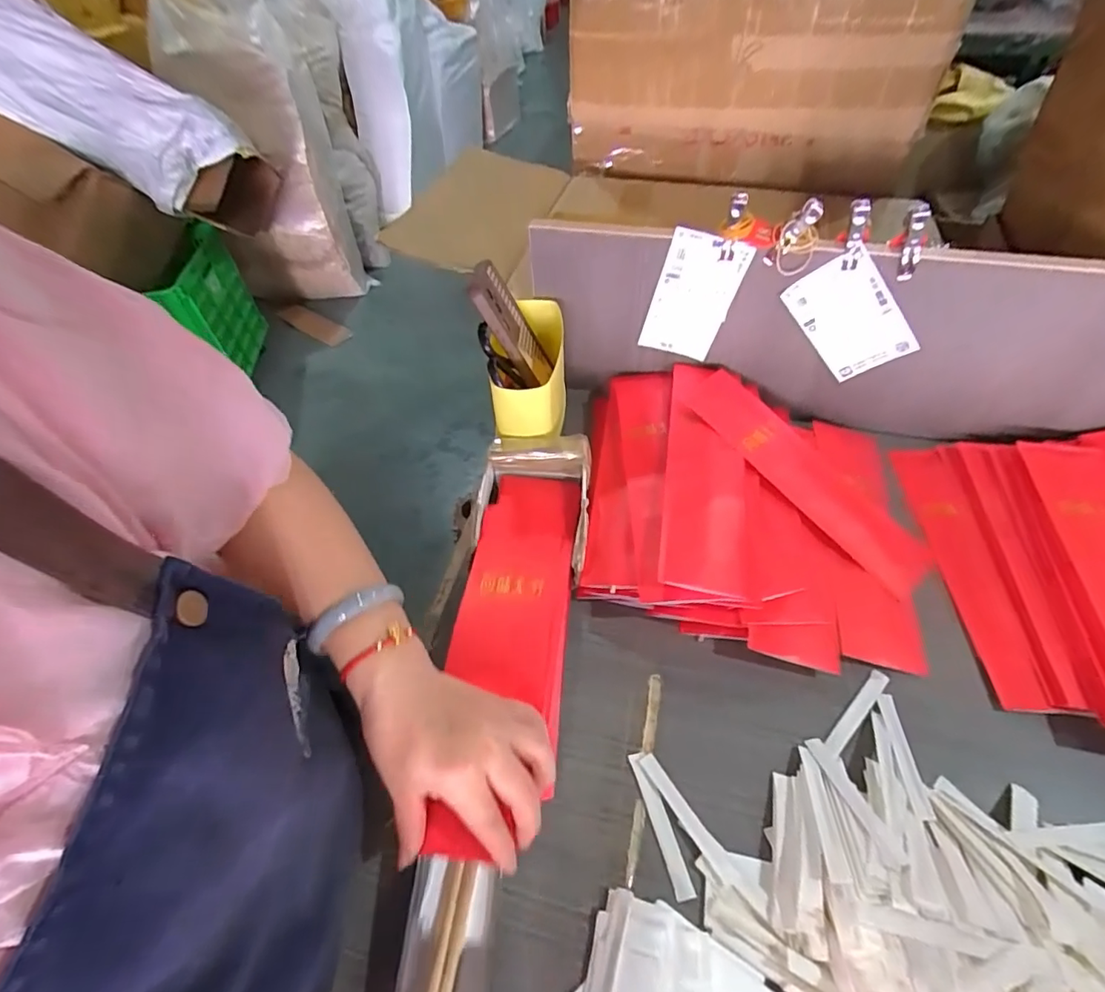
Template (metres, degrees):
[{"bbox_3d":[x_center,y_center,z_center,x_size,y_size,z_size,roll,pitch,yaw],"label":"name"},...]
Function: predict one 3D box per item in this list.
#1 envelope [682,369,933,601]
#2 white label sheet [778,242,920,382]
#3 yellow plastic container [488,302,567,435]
[{"bbox_3d":[0.255,-0.023,0.526,0.272,0.009,0.095,44,57,11],"label":"envelope"},{"bbox_3d":[0.289,-0.170,0.512,0.076,0.130,0.005,-24,37,41],"label":"white label sheet"},{"bbox_3d":[-0.024,-0.137,0.552,0.069,0.069,0.149,-3,52,1],"label":"yellow plastic container"}]

